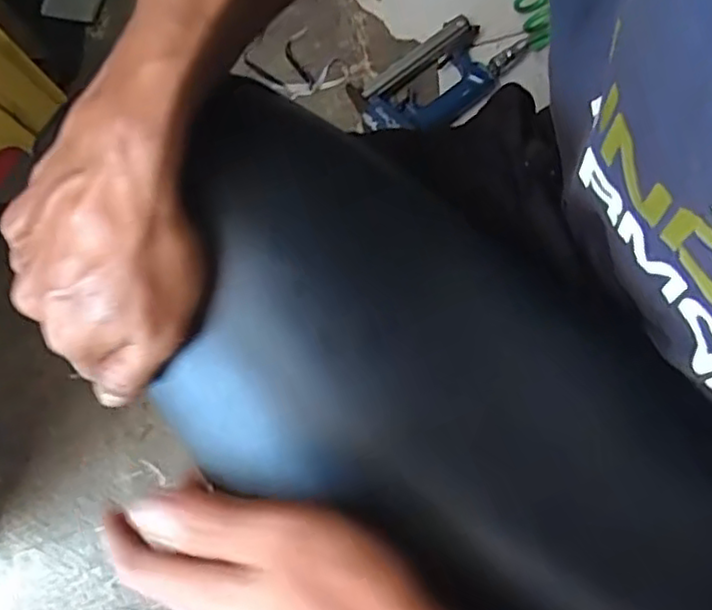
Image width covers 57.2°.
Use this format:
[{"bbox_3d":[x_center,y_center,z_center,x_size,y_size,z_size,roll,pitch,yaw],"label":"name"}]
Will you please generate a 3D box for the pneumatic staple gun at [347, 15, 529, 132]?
[{"bbox_3d":[0.107,-0.289,0.839,0.238,0.049,0.114,-33,76,-9],"label":"pneumatic staple gun"}]

